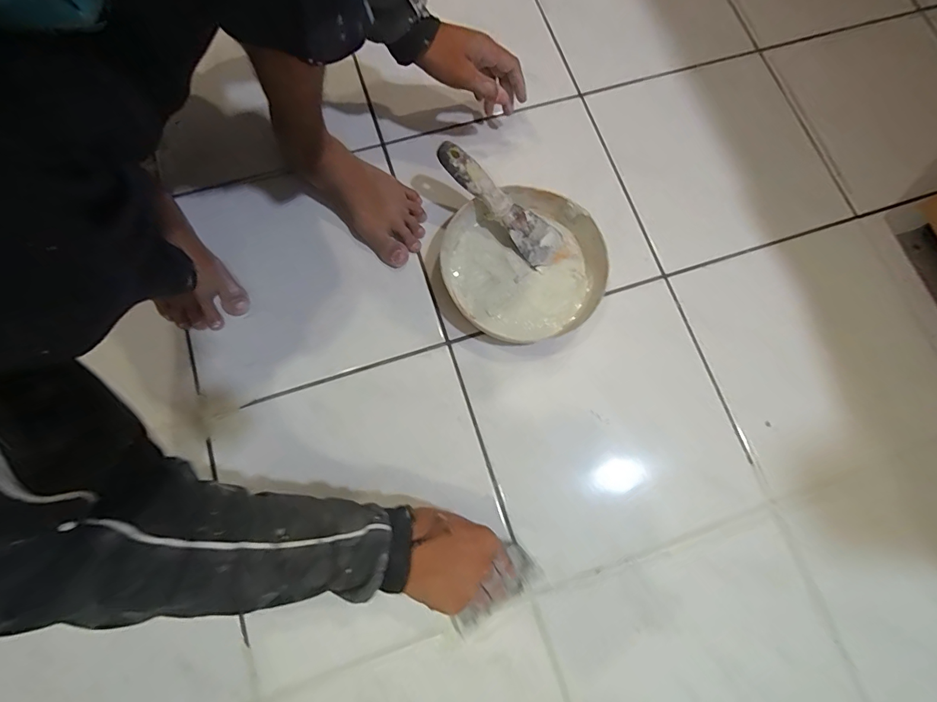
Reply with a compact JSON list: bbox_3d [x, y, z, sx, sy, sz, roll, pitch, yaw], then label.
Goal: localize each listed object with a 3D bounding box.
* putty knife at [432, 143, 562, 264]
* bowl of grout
[{"bbox_3d":[0.041,-0.181,0.516,0.193,0.016,0.054,38,76,-21],"label":"putty knife"},{"bbox_3d":[0.068,-0.110,0.527,0.190,0.049,0.192,0,75,-2],"label":"bowl of grout"}]

